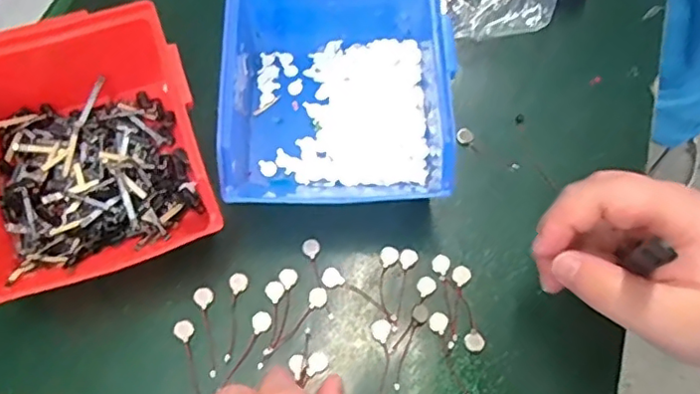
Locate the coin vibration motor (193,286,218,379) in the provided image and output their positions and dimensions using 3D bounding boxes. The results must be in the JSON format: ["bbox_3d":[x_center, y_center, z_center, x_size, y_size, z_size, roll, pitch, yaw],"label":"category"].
[{"bbox_3d":[-0.074,0.070,0.310,0.010,0.004,0.047,-16,67,-8],"label":"coin vibration motor"}]

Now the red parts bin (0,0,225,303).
[{"bbox_3d":[-0.145,-0.024,0.319,0.128,0.066,0.144,-22,68,-11],"label":"red parts bin"}]

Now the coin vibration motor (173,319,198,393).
[{"bbox_3d":[-0.083,0.085,0.303,0.010,0.004,0.045,-14,67,-7],"label":"coin vibration motor"}]

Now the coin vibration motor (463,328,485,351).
[{"bbox_3d":[0.066,0.076,0.311,0.011,0.004,0.010,42,72,16],"label":"coin vibration motor"}]

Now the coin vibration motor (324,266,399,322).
[{"bbox_3d":[0.004,0.054,0.319,0.046,0.004,0.010,36,70,14],"label":"coin vibration motor"}]

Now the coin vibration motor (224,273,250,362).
[{"bbox_3d":[-0.063,0.063,0.314,0.010,0.004,0.047,7,66,2],"label":"coin vibration motor"}]

